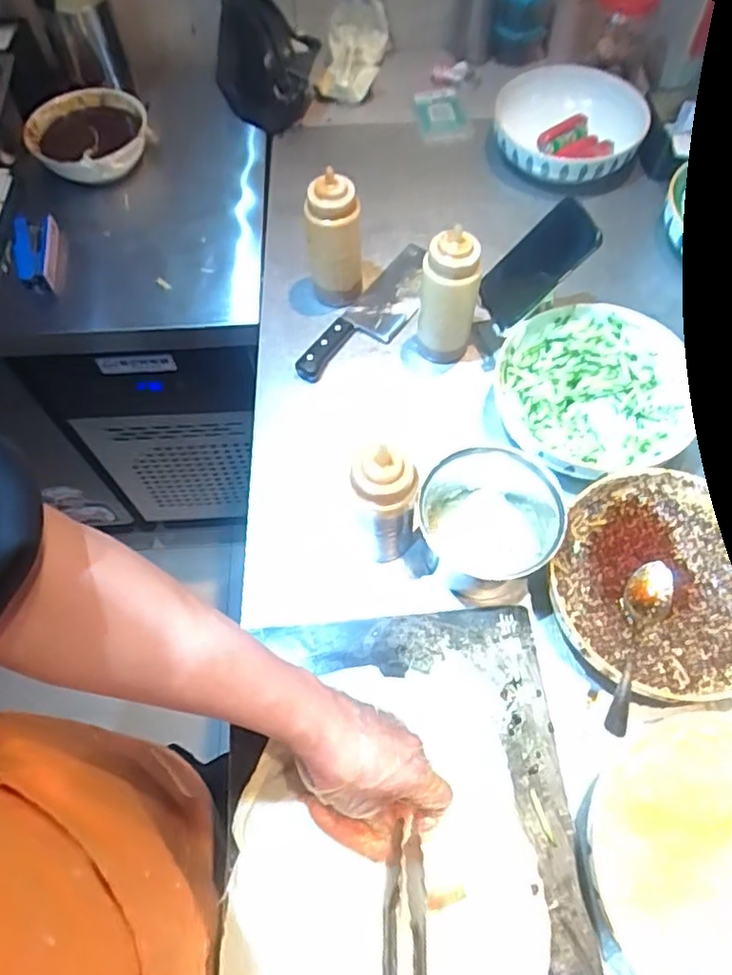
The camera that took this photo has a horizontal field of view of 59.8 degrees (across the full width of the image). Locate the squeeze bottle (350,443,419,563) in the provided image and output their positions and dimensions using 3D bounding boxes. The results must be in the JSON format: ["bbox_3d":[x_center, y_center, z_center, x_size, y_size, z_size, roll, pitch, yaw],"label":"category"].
[{"bbox_3d":[0.018,0.021,0.620,0.061,0.173,0.051,2,61,3],"label":"squeeze bottle"}]

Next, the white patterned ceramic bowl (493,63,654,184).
[{"bbox_3d":[0.299,-0.531,0.965,0.219,0.089,0.200,-1,61,2],"label":"white patterned ceramic bowl"}]

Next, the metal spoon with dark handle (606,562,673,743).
[{"bbox_3d":[0.251,0.143,0.588,0.039,0.019,0.189,24,50,15],"label":"metal spoon with dark handle"}]

